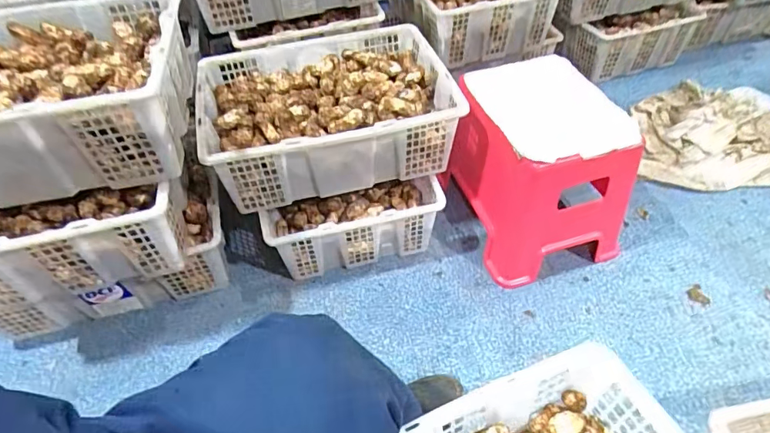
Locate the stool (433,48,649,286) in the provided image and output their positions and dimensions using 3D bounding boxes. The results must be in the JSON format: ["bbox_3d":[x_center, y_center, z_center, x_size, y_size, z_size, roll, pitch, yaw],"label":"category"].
[{"bbox_3d":[0.295,-0.090,0.959,0.242,0.326,0.291,-17,48,-12],"label":"stool"}]

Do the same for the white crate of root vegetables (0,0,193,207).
[{"bbox_3d":[-0.519,-0.176,0.725,0.420,0.148,0.311,-8,47,-5],"label":"white crate of root vegetables"}]

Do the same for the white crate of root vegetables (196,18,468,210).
[{"bbox_3d":[-0.108,-0.204,0.956,0.464,0.157,0.322,-14,48,-9],"label":"white crate of root vegetables"}]

